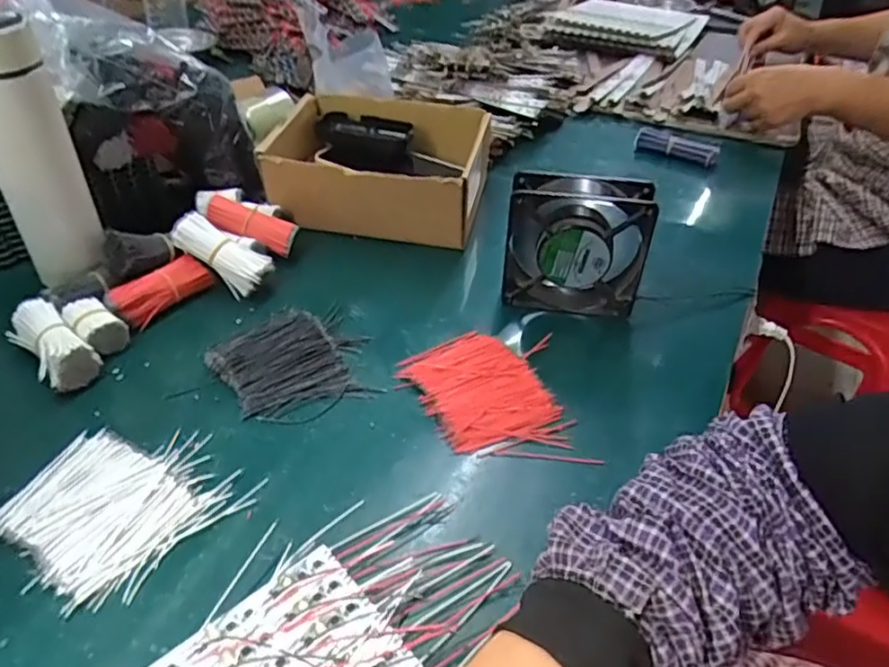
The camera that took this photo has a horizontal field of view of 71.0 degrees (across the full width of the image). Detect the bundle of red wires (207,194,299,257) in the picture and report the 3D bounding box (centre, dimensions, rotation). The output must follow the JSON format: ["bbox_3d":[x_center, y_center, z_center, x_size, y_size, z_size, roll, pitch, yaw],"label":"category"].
[{"bbox_3d":[-0.193,-0.112,0.630,0.091,0.026,0.032,23,41,-2],"label":"bundle of red wires"}]

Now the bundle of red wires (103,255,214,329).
[{"bbox_3d":[-0.260,-0.040,0.572,0.030,0.038,0.089,25,45,25],"label":"bundle of red wires"}]

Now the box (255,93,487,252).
[{"bbox_3d":[-0.072,-0.185,0.702,0.218,0.093,0.195,8,40,7],"label":"box"}]

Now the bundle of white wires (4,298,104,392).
[{"bbox_3d":[-0.322,0.010,0.510,0.090,0.035,0.041,29,46,29],"label":"bundle of white wires"}]

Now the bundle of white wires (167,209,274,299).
[{"bbox_3d":[-0.207,-0.076,0.586,0.094,0.030,0.039,35,45,1],"label":"bundle of white wires"}]

